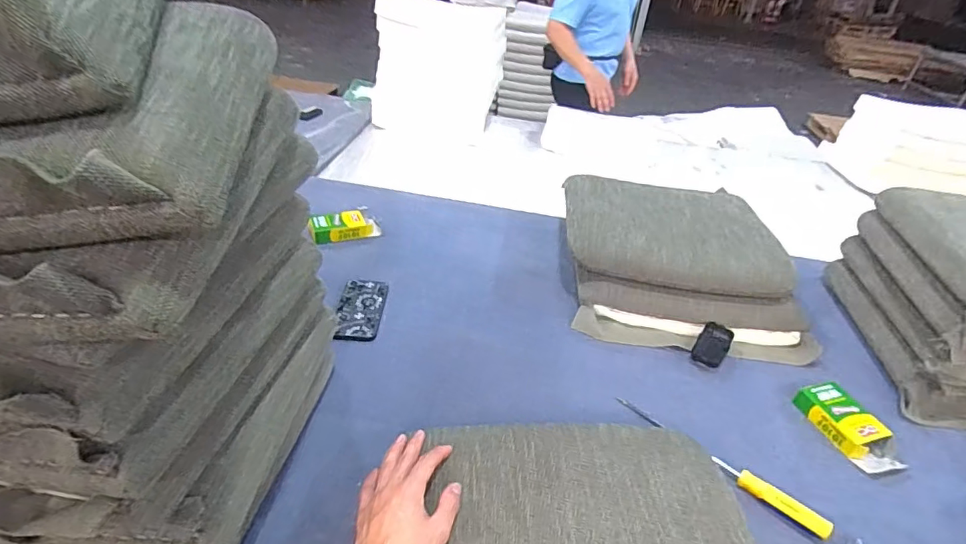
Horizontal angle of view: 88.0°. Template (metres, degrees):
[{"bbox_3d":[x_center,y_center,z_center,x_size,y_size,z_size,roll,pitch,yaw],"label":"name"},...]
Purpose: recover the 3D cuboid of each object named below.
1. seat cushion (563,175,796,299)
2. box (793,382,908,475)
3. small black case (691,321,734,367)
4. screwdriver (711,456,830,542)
[{"bbox_3d":[0.391,-0.095,1.076,0.414,0.053,0.351,7,35,0],"label":"seat cushion"},{"bbox_3d":[0.578,0.241,0.787,0.084,0.036,0.154,-11,39,-24],"label":"box"},{"bbox_3d":[0.424,0.132,0.920,0.052,0.022,0.115,26,39,25],"label":"small black case"},{"bbox_3d":[0.384,0.301,0.671,0.148,0.025,0.021,29,41,28],"label":"screwdriver"}]

